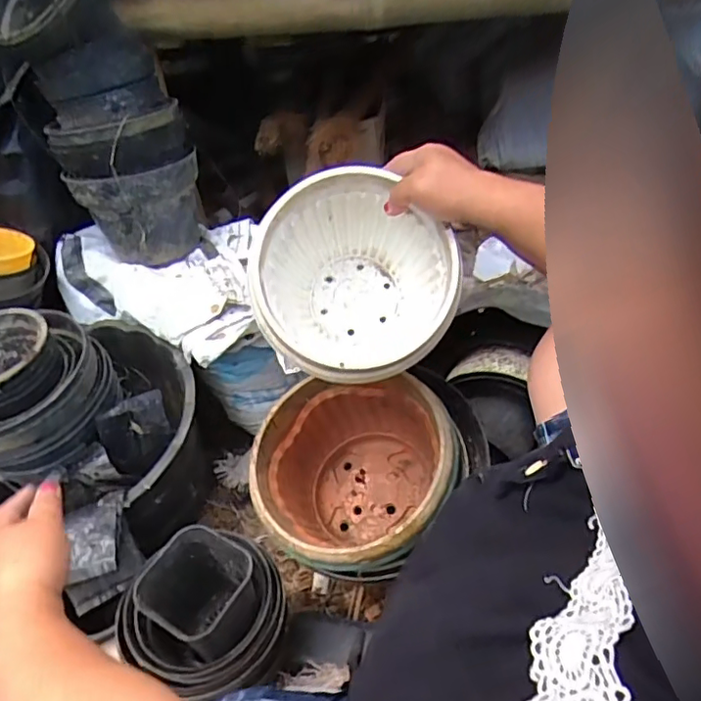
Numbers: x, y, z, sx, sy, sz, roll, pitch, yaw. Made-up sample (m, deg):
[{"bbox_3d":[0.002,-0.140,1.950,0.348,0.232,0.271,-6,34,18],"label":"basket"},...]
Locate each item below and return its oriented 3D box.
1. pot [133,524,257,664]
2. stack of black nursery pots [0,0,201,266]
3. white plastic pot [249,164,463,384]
[{"bbox_3d":[-0.157,0.280,0.649,0.101,0.129,0.104,18,51,23],"label":"pot"},{"bbox_3d":[-0.318,-0.293,0.783,0.178,0.380,0.185,-24,47,-15],"label":"stack of black nursery pots"},{"bbox_3d":[0.004,-0.063,0.632,0.196,0.170,0.205,0,80,-1],"label":"white plastic pot"}]

